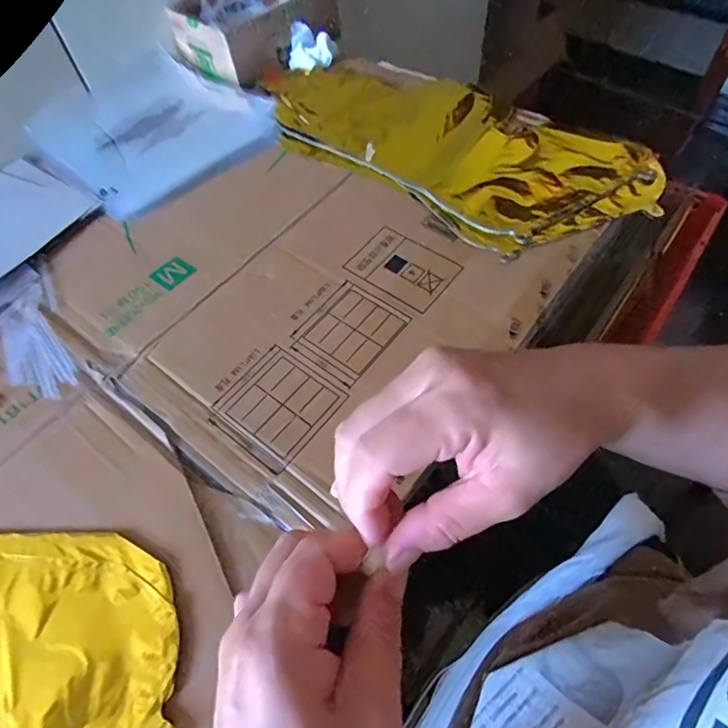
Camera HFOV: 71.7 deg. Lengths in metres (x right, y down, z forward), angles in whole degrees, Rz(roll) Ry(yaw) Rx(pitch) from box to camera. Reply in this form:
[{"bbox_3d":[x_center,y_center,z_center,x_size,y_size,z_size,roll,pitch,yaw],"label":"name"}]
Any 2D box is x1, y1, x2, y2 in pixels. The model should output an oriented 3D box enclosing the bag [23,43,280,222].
[{"bbox_3d":[-0.254,-0.287,0.601,0.225,0.013,0.267,-39,63,-20],"label":"bag"}]

